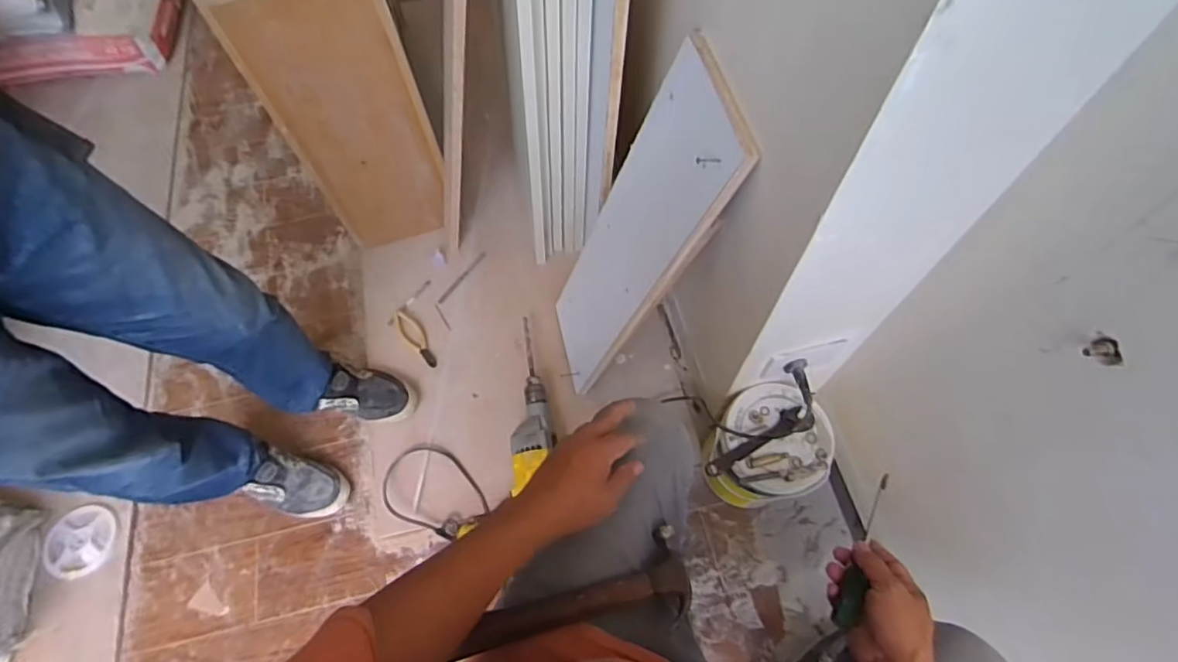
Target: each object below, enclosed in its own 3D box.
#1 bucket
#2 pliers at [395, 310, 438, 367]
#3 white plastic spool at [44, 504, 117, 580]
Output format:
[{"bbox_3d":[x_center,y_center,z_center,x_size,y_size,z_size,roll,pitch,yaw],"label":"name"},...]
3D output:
[{"bbox_3d":[0.296,0.209,0.991,0.175,0.239,0.169,-1,64,1],"label":"bucket"},{"bbox_3d":[-0.364,0.015,1.214,0.047,0.010,0.158,-35,68,-14],"label":"pliers"},{"bbox_3d":[-0.943,0.390,1.065,0.122,0.009,0.125,-1,64,1],"label":"white plastic spool"}]

